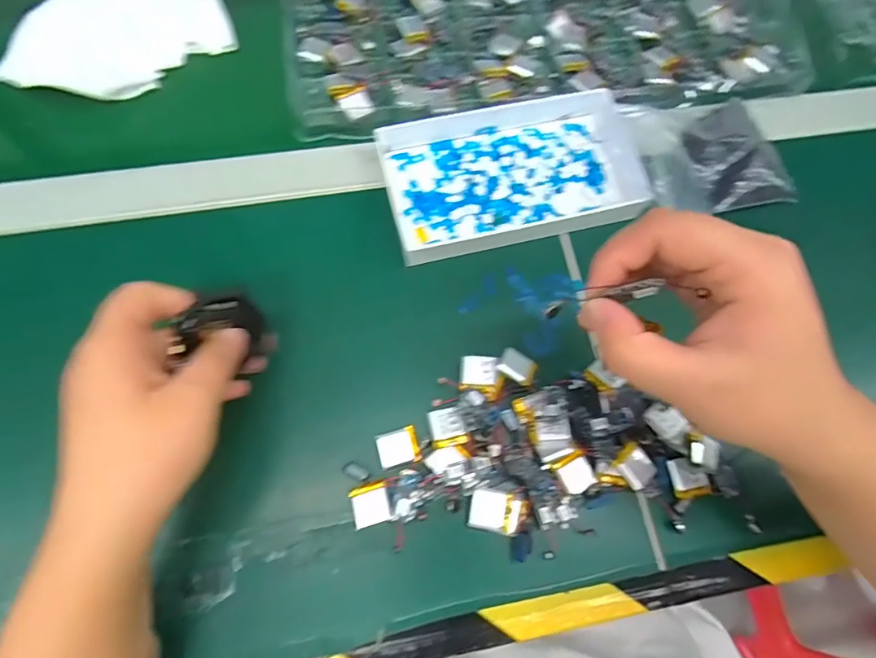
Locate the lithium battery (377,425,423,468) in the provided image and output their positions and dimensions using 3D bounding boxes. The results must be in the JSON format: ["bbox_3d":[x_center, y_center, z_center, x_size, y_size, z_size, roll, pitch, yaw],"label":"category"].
[{"bbox_3d":[-0.024,0.071,0.288,0.024,0.004,0.020,-16,71,-7],"label":"lithium battery"}]

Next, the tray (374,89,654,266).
[{"bbox_3d":[0.054,-0.119,0.347,0.182,0.027,0.111,-12,71,-6],"label":"tray"}]

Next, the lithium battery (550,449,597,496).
[{"bbox_3d":[0.082,0.085,0.285,0.019,0.010,0.022,-30,74,-12],"label":"lithium battery"}]

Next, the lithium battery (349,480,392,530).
[{"bbox_3d":[-0.039,0.101,0.278,0.021,0.005,0.022,-15,71,-7],"label":"lithium battery"}]

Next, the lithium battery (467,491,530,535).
[{"bbox_3d":[0.035,0.105,0.275,0.033,0.005,0.021,12,70,2],"label":"lithium battery"}]

